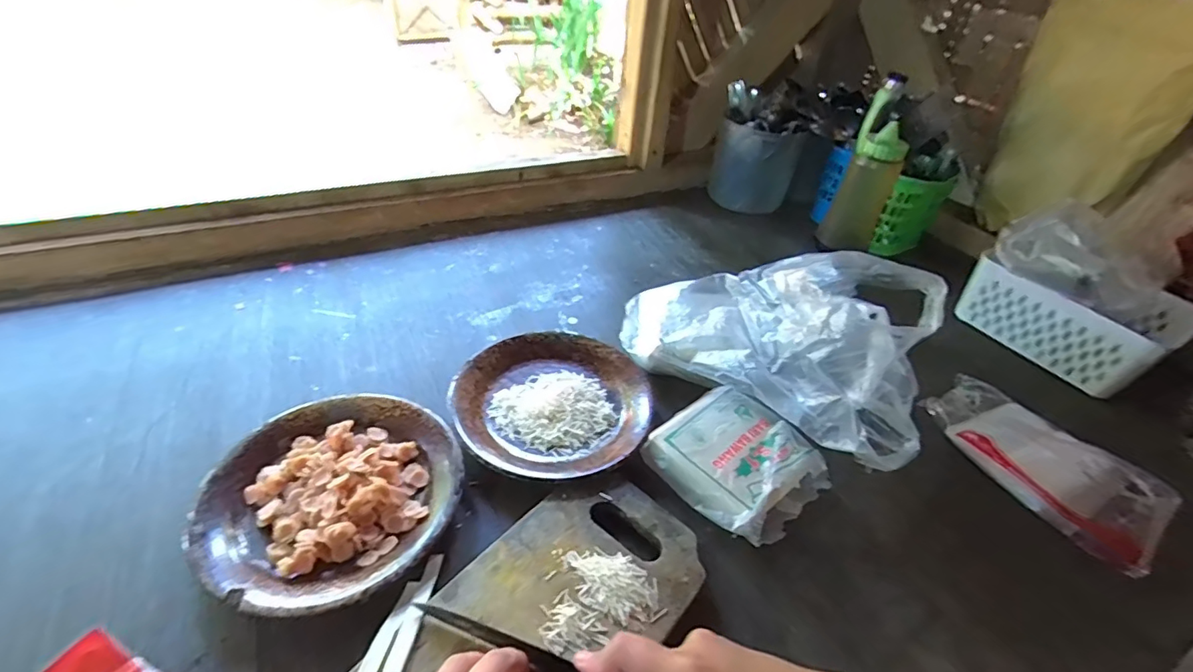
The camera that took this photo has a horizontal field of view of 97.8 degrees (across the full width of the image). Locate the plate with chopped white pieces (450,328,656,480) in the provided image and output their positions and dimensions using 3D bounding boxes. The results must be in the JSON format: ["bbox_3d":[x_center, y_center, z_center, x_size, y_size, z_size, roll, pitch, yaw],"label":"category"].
[{"bbox_3d":[-0.039,0.065,0.503,0.180,0.026,0.178,4,38,-3],"label":"plate with chopped white pieces"}]

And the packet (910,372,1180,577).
[{"bbox_3d":[0.437,0.116,0.508,0.116,0.041,0.200,-15,43,-25],"label":"packet"}]

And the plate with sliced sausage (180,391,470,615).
[{"bbox_3d":[-0.202,0.122,0.408,0.182,0.033,0.180,4,38,-3],"label":"plate with sliced sausage"}]

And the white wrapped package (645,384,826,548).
[{"bbox_3d":[0.124,0.107,0.461,0.113,0.054,0.126,-26,49,-34],"label":"white wrapped package"}]

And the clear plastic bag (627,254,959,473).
[{"bbox_3d":[0.175,-0.001,0.518,0.289,0.152,0.157,34,46,30],"label":"clear plastic bag"}]

